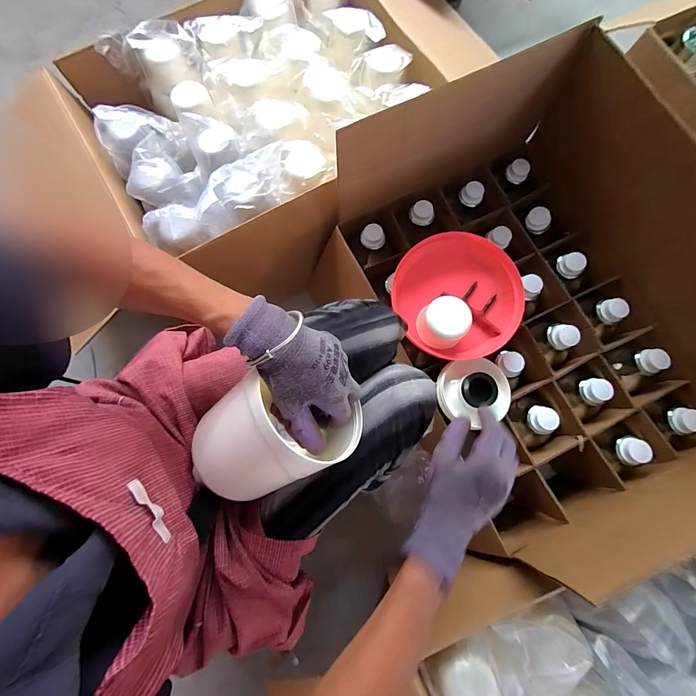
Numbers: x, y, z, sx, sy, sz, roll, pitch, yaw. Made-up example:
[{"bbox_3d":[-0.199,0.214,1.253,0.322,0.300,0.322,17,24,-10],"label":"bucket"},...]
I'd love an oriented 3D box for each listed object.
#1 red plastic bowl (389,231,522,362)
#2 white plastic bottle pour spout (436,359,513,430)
[{"bbox_3d":[0.202,-0.093,0.615,0.209,0.074,0.222,0,77,1],"label":"red plastic bowl"},{"bbox_3d":[0.217,0.075,0.585,0.116,0.031,0.109,-6,77,-1],"label":"white plastic bottle pour spout"}]

